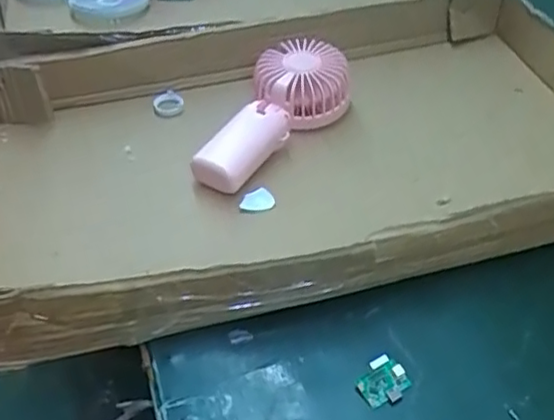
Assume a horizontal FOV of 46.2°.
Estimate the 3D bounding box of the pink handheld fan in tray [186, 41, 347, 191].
[{"bbox_3d":[0.000,-0.080,0.560,0.083,0.052,0.177,18,48,20],"label":"pink handheld fan in tray"}]

